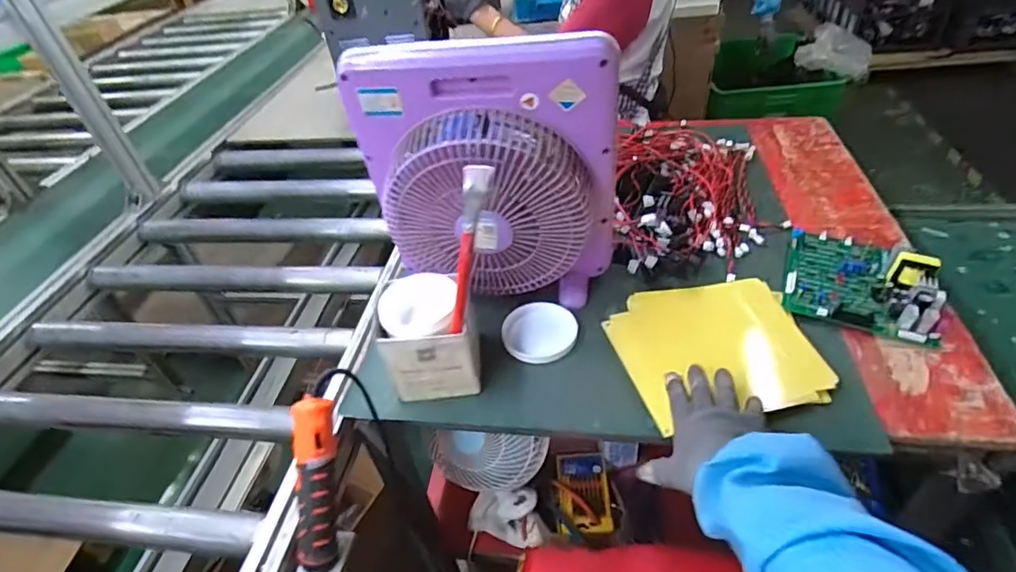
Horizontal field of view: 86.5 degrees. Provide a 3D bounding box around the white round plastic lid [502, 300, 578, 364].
[{"bbox_3d":[0.043,0.059,0.737,0.096,0.010,0.109,-11,40,-6],"label":"white round plastic lid"}]

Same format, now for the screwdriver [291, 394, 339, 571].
[{"bbox_3d":[-0.208,0.214,0.579,0.048,0.195,0.038,5,12,13],"label":"screwdriver"}]

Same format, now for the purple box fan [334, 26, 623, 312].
[{"bbox_3d":[-0.025,-0.120,0.687,0.312,0.324,0.118,2,43,12],"label":"purple box fan"}]

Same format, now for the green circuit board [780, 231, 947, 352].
[{"bbox_3d":[0.471,-0.016,0.725,0.171,0.053,0.172,11,43,20],"label":"green circuit board"}]

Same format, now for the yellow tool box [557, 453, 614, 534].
[{"bbox_3d":[0.134,0.356,0.949,0.083,0.021,0.149,-6,42,3],"label":"yellow tool box"}]

